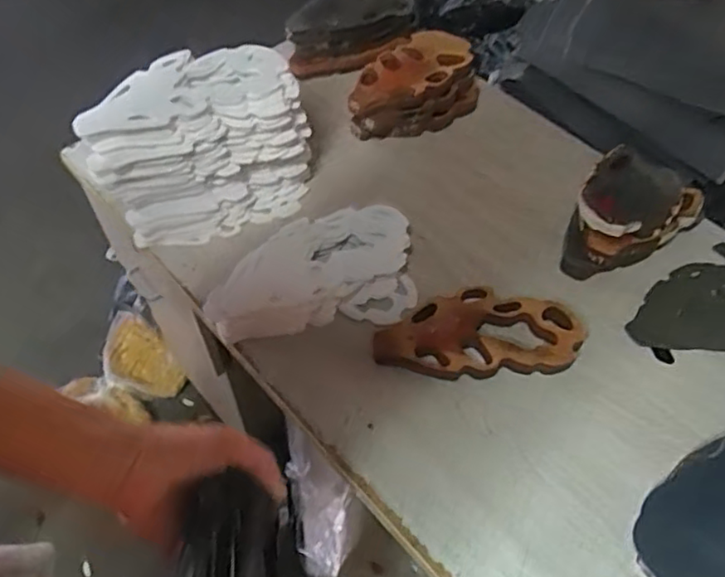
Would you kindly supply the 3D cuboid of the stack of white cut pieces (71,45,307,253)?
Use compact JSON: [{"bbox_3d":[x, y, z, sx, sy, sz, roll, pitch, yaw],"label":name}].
[{"bbox_3d":[-0.191,-0.164,0.774,0.243,0.200,0.103,-19,55,-17],"label":"stack of white cut pieces"}]

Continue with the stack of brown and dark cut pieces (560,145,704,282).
[{"bbox_3d":[0.321,-0.079,0.776,0.131,0.085,0.160,31,56,20],"label":"stack of brown and dark cut pieces"}]

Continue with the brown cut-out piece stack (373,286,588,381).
[{"bbox_3d":[0.129,0.049,0.719,0.231,0.030,0.105,-2,52,-4],"label":"brown cut-out piece stack"}]

